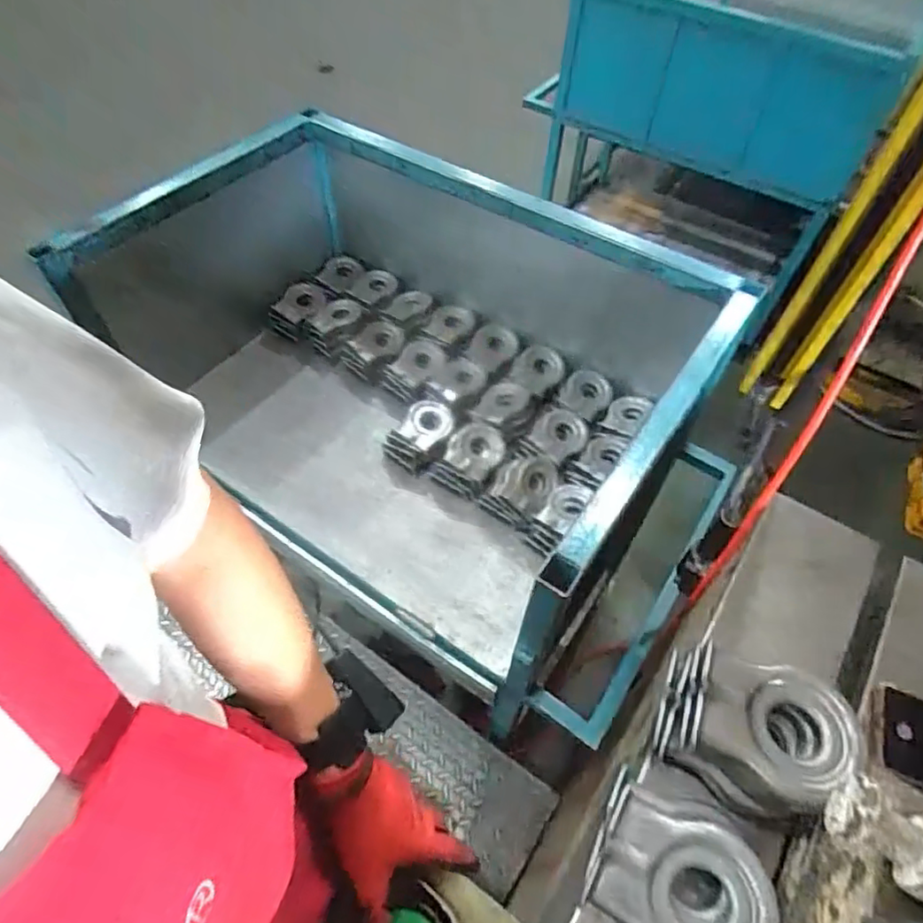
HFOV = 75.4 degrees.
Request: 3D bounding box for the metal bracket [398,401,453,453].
[{"bbox_3d":[-0.070,-0.079,1.191,0.089,0.025,0.115,32,60,19],"label":"metal bracket"}]

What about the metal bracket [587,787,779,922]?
[{"bbox_3d":[0.160,0.307,0.425,0.117,0.032,0.094,24,73,20],"label":"metal bracket"}]

